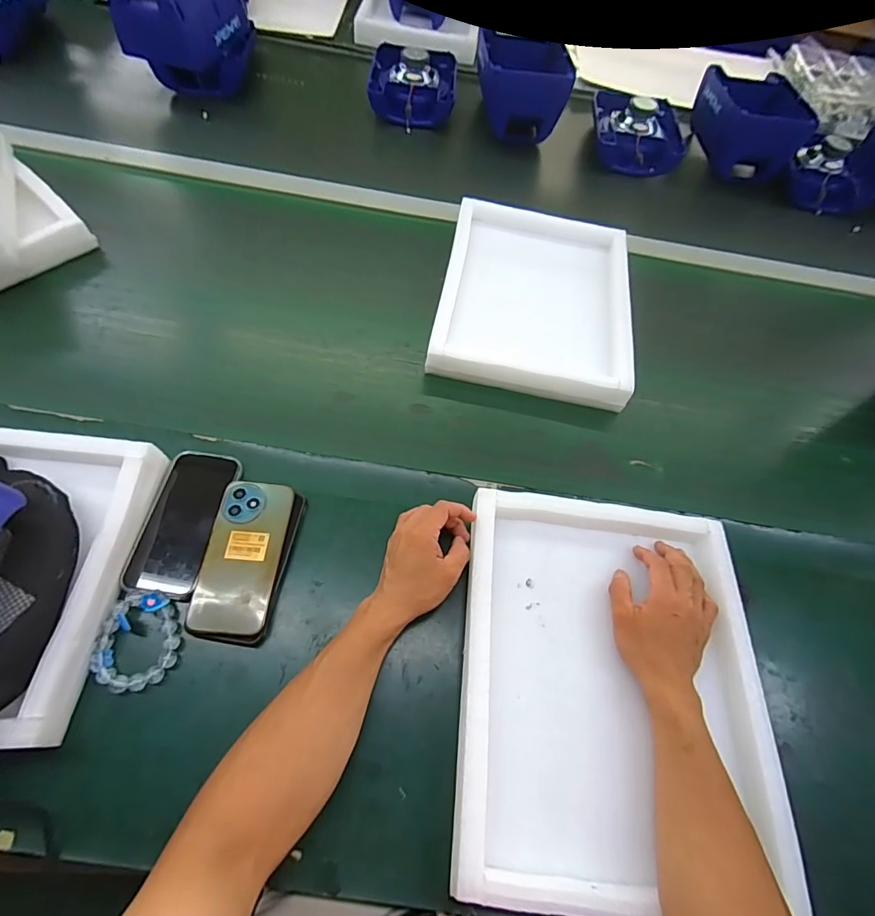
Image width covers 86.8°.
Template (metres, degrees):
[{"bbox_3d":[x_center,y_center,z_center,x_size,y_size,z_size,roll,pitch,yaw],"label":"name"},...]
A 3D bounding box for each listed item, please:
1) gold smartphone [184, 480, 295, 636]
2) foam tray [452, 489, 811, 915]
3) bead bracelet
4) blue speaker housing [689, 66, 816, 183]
[{"bbox_3d":[-0.201,0.098,0.479,0.074,0.004,0.157,7,60,-5],"label":"gold smartphone"},{"bbox_3d":[0.171,0.208,0.456,0.288,0.053,0.352,6,61,2],"label":"foam tray"},{"bbox_3d":[-0.284,0.174,0.439,0.068,0.020,0.085,4,61,-5],"label":"bead bracelet"},{"bbox_3d":[0.655,-0.711,0.999,0.194,0.135,0.179,8,60,-3],"label":"blue speaker housing"}]

